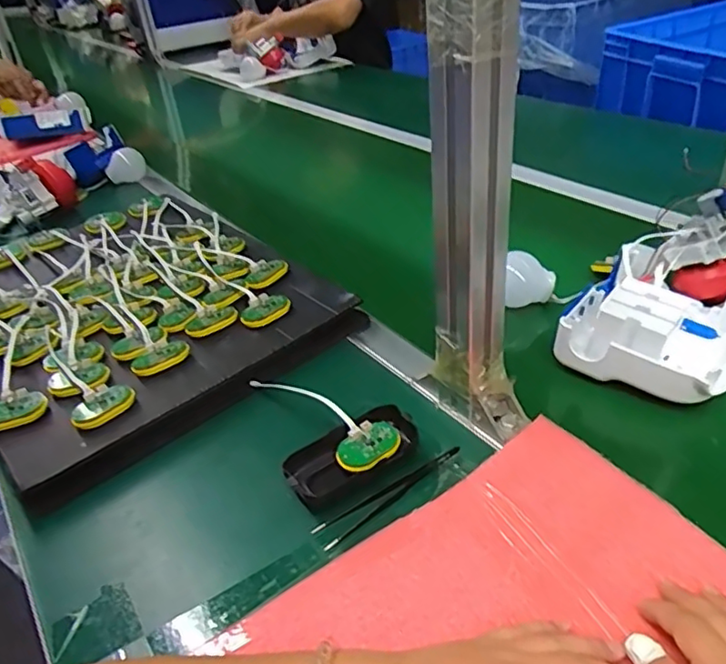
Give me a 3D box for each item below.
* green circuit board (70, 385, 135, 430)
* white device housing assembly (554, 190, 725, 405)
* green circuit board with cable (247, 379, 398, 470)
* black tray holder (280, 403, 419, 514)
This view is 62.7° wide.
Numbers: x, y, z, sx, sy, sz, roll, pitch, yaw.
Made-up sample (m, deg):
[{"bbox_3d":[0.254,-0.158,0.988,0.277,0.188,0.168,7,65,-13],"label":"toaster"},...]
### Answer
[{"bbox_3d":[-0.232,0.067,0.529,0.035,0.017,0.054,19,42,30],"label":"green circuit board"},{"bbox_3d":[0.292,-0.042,0.559,0.136,0.099,0.209,21,43,32],"label":"white device housing assembly"},{"bbox_3d":[-0.039,0.066,0.526,0.052,0.016,0.167,-32,43,-32],"label":"green circuit board with cable"},{"bbox_3d":[-0.009,0.098,0.482,0.111,0.016,0.052,-26,40,-26],"label":"black tray holder"}]

